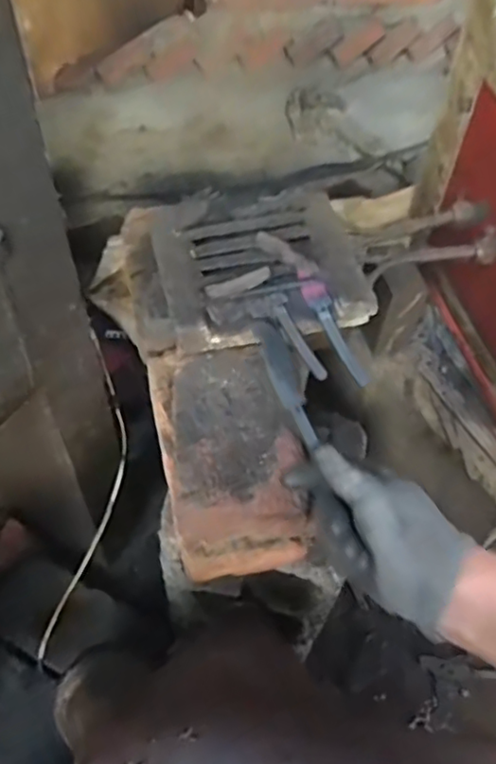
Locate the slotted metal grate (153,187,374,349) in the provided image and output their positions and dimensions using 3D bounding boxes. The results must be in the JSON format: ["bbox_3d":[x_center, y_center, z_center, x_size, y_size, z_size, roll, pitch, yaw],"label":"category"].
[{"bbox_3d":[0.010,-0.105,0.572,0.185,0.050,0.182,-13,54,-13],"label":"slotted metal grate"}]

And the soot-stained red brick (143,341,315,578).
[{"bbox_3d":[-0.019,0.068,0.562,0.114,0.085,0.188,-10,54,-11],"label":"soot-stained red brick"}]

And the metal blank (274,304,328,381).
[{"bbox_3d":[0.043,-0.035,0.528,0.014,0.007,0.085,-17,55,-15],"label":"metal blank"}]

